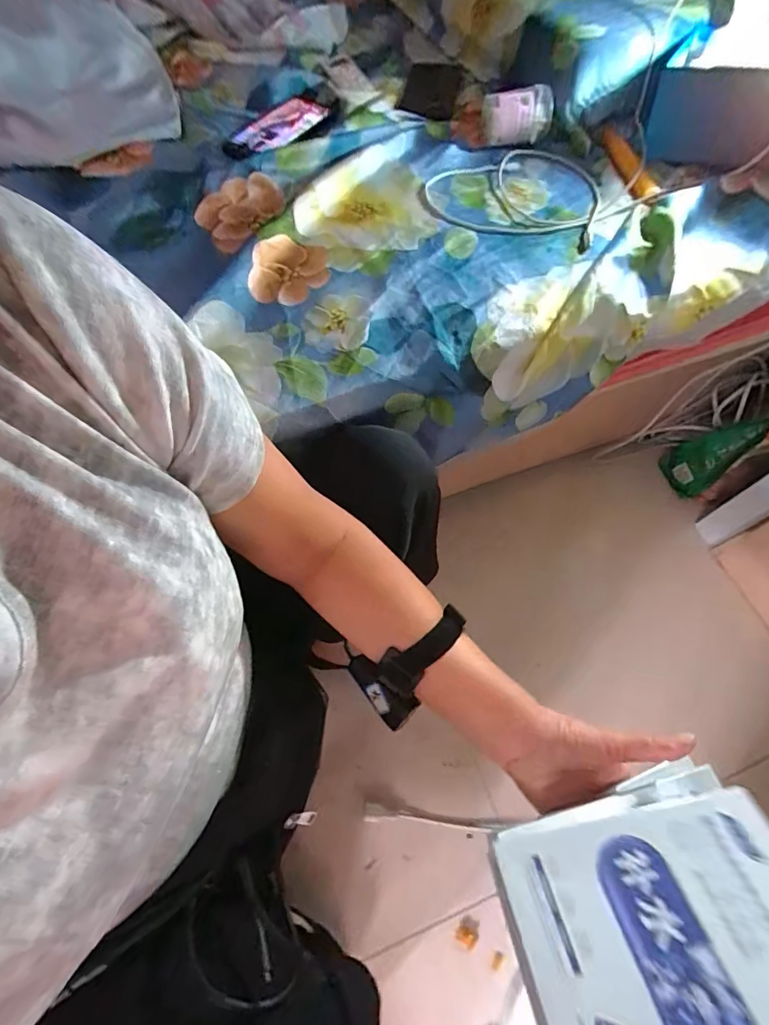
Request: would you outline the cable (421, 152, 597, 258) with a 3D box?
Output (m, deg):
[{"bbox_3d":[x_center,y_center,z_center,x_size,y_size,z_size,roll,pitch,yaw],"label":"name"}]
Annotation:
[{"bbox_3d":[0.161,-0.408,0.572,0.208,0.017,0.181,12,65,5],"label":"cable"}]

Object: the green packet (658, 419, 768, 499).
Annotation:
[{"bbox_3d":[0.588,-0.111,0.811,0.050,0.207,0.090,-24,67,-12],"label":"green packet"}]

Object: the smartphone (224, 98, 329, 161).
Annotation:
[{"bbox_3d":[-0.146,-0.513,0.603,0.086,0.013,0.160,38,70,16],"label":"smartphone"}]

